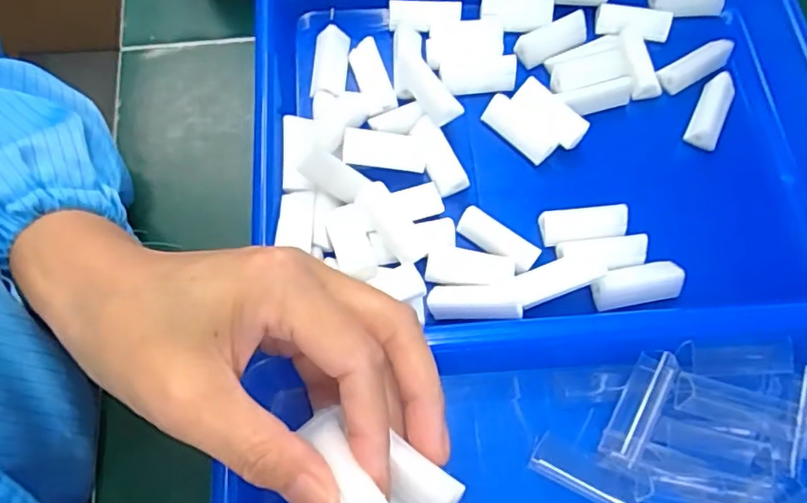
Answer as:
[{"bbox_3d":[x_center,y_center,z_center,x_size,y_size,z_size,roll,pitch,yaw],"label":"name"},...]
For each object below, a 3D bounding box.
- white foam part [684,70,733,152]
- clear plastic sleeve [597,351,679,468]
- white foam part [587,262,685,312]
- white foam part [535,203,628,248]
[{"bbox_3d":[0.183,-0.083,0.343,0.018,0.016,0.046,25,71,7],"label":"white foam part"},{"bbox_3d":[0.114,0.074,0.277,0.018,0.007,0.056,30,72,9],"label":"clear plastic sleeve"},{"bbox_3d":[0.122,0.017,0.302,0.046,0.011,0.020,-9,70,-5],"label":"white foam part"},{"bbox_3d":[0.098,-0.015,0.311,0.046,0.009,0.017,-7,70,9],"label":"white foam part"}]

